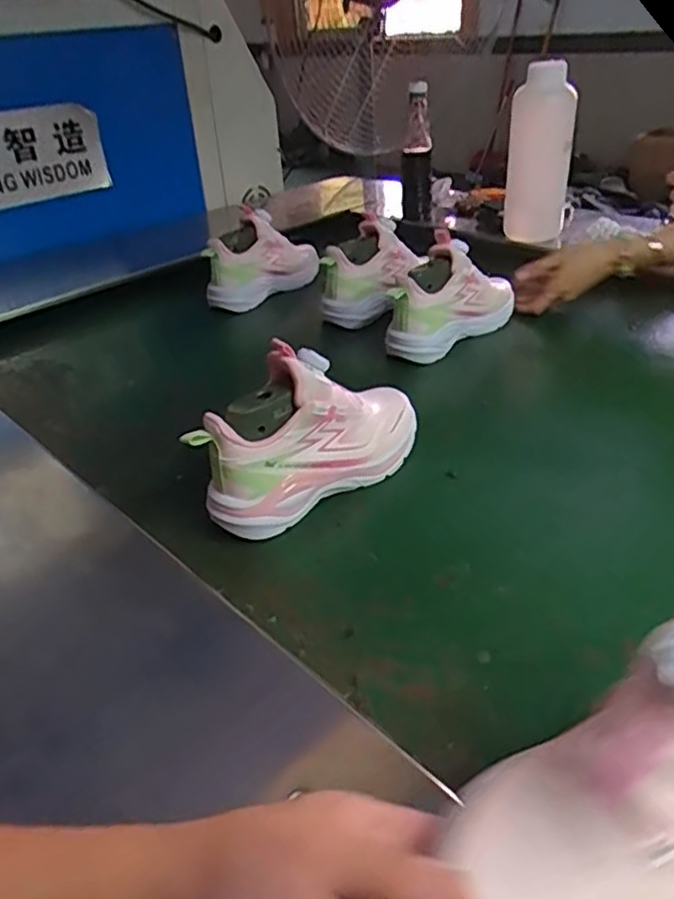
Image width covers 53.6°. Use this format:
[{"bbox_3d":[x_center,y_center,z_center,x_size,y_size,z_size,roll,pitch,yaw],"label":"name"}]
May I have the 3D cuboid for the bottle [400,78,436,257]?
[{"bbox_3d":[0.148,-0.505,1.225,0.057,0.283,0.069,1,34,9],"label":"bottle"}]

